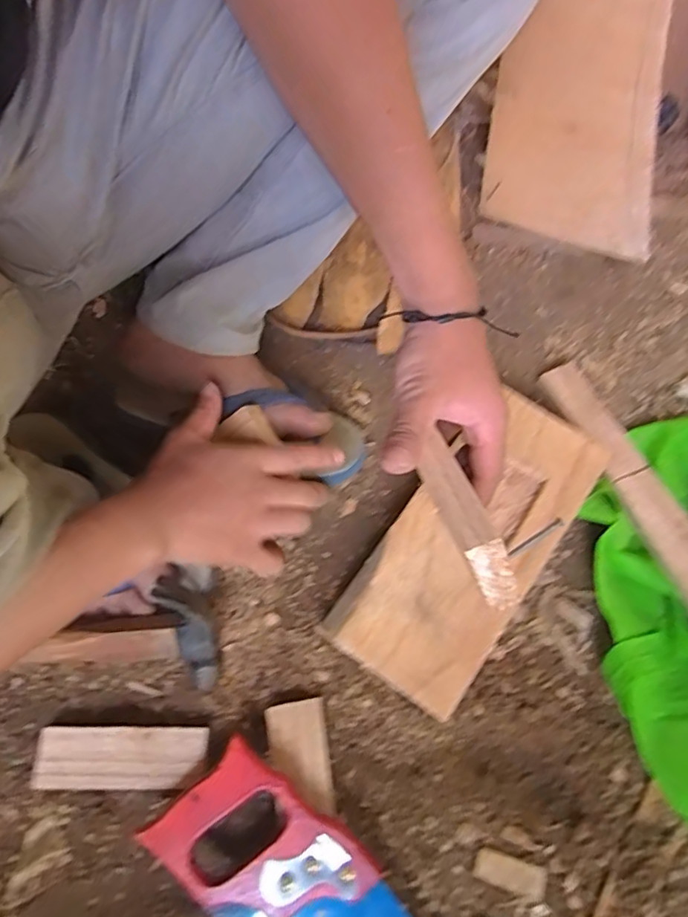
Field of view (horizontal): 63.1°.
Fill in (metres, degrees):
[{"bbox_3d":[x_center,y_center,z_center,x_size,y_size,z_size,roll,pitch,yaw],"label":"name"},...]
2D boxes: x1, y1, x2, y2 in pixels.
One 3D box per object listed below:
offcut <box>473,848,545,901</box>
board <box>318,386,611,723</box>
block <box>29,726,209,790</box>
[{"bbox_3d":[0.121,0.303,0.408,0.050,0.004,0.021,17,66,6],"label":"offcut"},{"bbox_3d":[0.106,0.065,0.457,0.113,0.026,0.260,37,71,13],"label":"board"},{"bbox_3d":[-0.168,0.225,0.421,0.123,0.022,0.042,1,65,-1],"label":"block"}]

